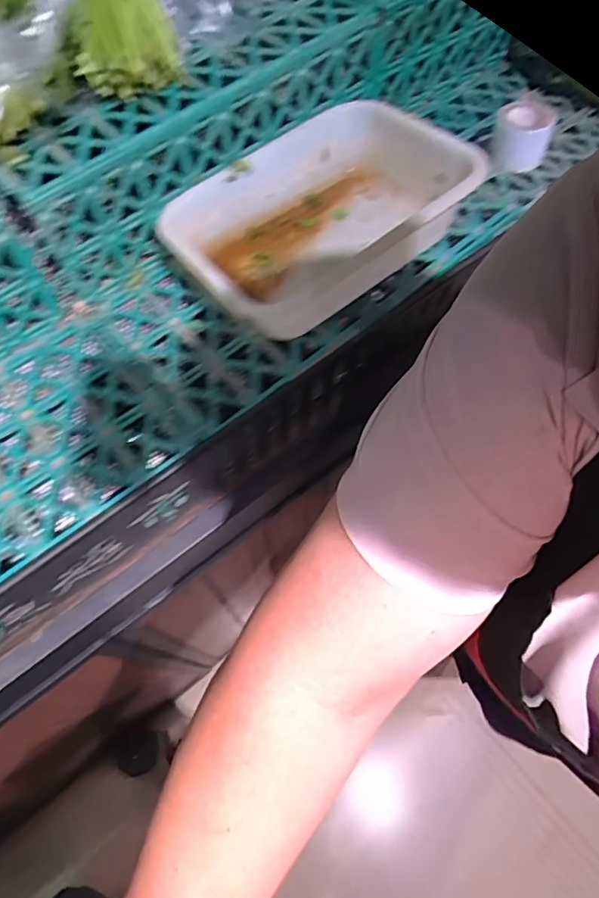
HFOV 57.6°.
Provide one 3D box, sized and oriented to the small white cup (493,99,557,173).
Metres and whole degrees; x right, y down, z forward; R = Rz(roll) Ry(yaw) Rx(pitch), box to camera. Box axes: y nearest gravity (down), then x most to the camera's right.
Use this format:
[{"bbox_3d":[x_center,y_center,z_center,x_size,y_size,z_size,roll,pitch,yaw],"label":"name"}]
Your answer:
[{"bbox_3d":[0.214,-0.302,0.524,0.054,0.039,0.050,1,66,-3],"label":"small white cup"}]

